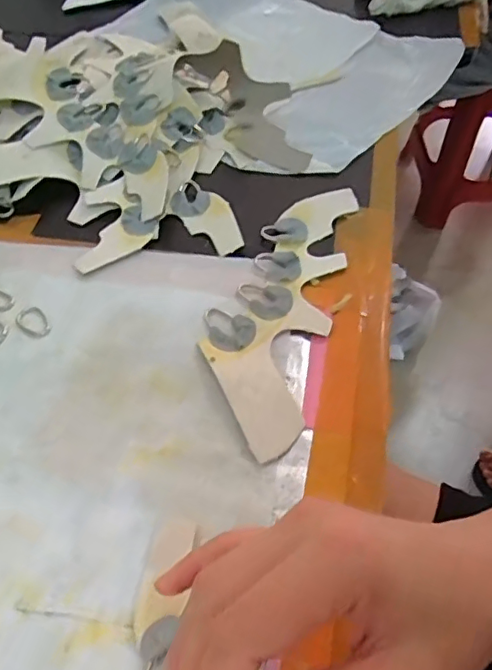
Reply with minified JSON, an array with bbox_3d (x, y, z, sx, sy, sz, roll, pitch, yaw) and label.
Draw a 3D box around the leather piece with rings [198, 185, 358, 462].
[{"bbox_3d":[0.023,-0.027,0.402,0.077,0.011,0.230,15,56,10],"label":"leather piece with rings"}]

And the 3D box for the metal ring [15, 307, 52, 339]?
[{"bbox_3d":[-0.149,-0.009,0.397,0.020,0.004,0.030,-34,62,-22],"label":"metal ring"}]

